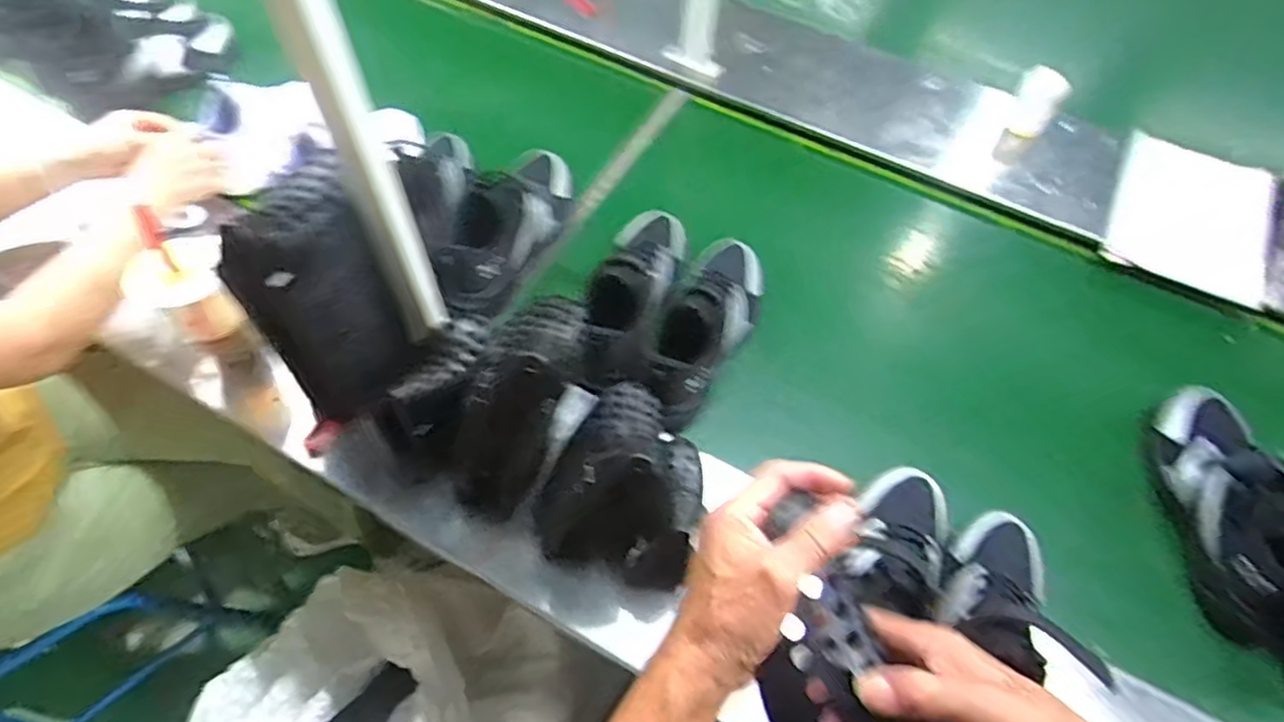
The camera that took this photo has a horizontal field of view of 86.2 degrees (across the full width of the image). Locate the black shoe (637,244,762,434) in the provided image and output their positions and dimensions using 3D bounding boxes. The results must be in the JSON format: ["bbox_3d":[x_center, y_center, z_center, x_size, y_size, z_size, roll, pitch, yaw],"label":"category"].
[{"bbox_3d":[0.079,-0.057,0.802,0.101,0.111,0.268,21,62,8],"label":"black shoe"}]

